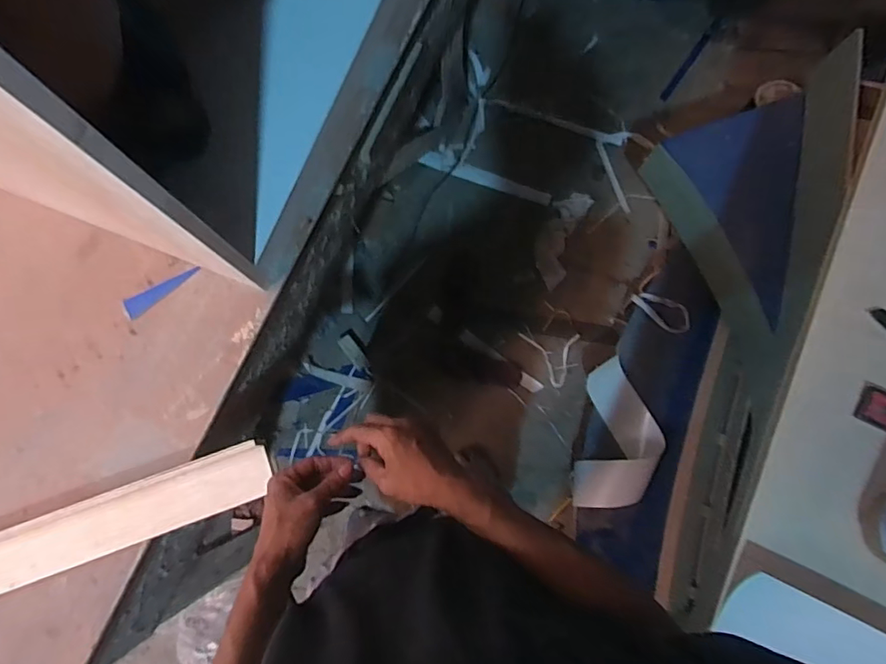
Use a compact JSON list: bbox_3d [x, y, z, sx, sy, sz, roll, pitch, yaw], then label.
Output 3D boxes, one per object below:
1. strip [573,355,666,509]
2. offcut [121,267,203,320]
[{"bbox_3d":[0.457,0.265,1.337,0.197,0.032,0.378,8,81,17],"label":"strip"},{"bbox_3d":[-0.399,-0.060,0.742,0.115,0.006,0.026,-36,88,-10],"label":"offcut"}]

